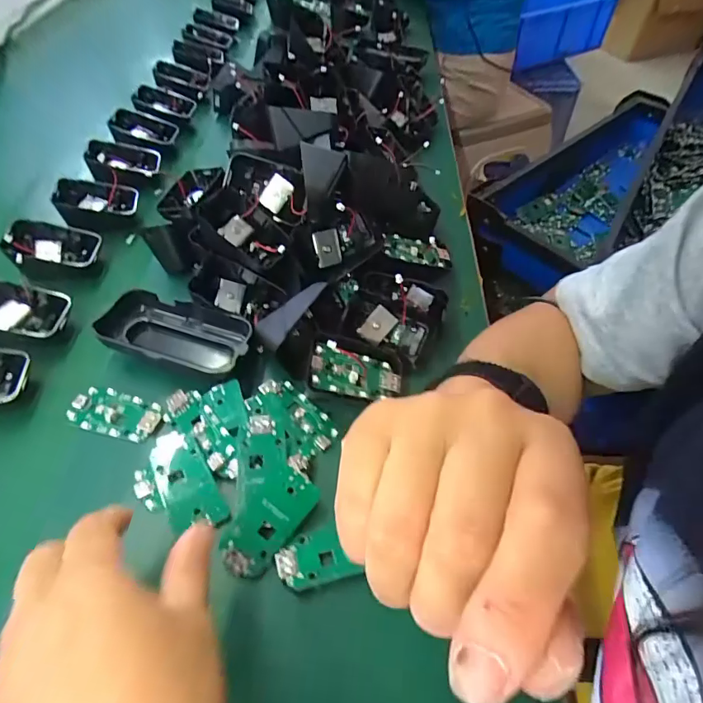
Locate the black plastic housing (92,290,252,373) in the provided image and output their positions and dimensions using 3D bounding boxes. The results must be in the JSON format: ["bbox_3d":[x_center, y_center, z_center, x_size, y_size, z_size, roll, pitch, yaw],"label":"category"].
[{"bbox_3d":[-0.132,-0.015,0.340,0.122,0.026,0.043,14,54,10],"label":"black plastic housing"}]

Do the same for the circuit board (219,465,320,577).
[{"bbox_3d":[-0.048,0.096,0.262,0.029,0.009,0.060,33,59,22],"label":"circuit board"}]

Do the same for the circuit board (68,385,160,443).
[{"bbox_3d":[-0.161,0.042,0.312,0.065,0.008,0.031,14,54,10],"label":"circuit board"}]

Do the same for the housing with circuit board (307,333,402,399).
[{"bbox_3d":[0.001,0.011,0.320,0.066,0.018,0.044,13,69,-20],"label":"housing with circuit board"}]

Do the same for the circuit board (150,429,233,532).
[{"bbox_3d":[-0.102,0.079,0.278,0.031,0.010,0.065,-27,57,-19],"label":"circuit board"}]

